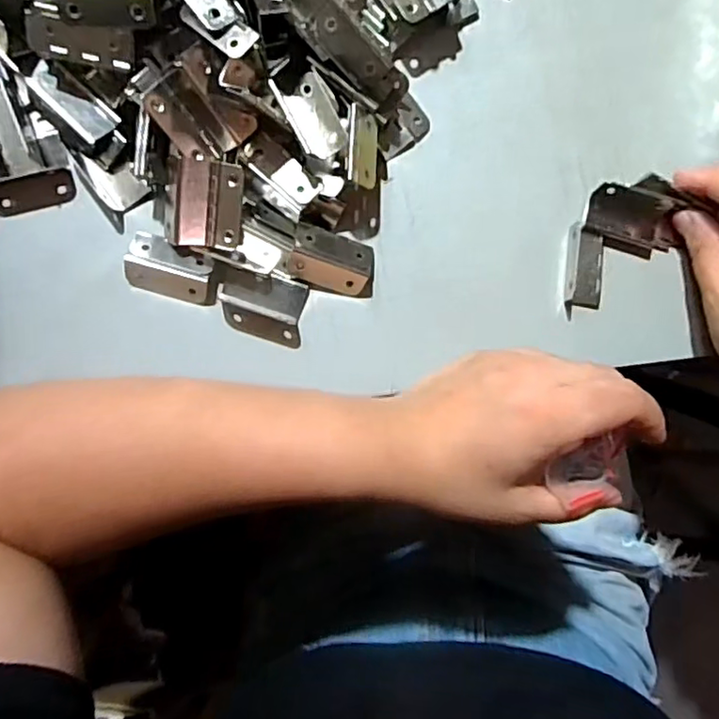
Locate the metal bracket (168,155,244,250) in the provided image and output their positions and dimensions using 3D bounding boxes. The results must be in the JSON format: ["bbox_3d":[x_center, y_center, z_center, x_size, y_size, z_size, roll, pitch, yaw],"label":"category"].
[{"bbox_3d":[-0.074,-0.075,0.293,0.033,0.009,0.040,3,108,-15],"label":"metal bracket"}]

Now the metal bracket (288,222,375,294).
[{"bbox_3d":[-0.014,-0.050,0.306,0.041,0.013,0.027,14,88,-7],"label":"metal bracket"}]

